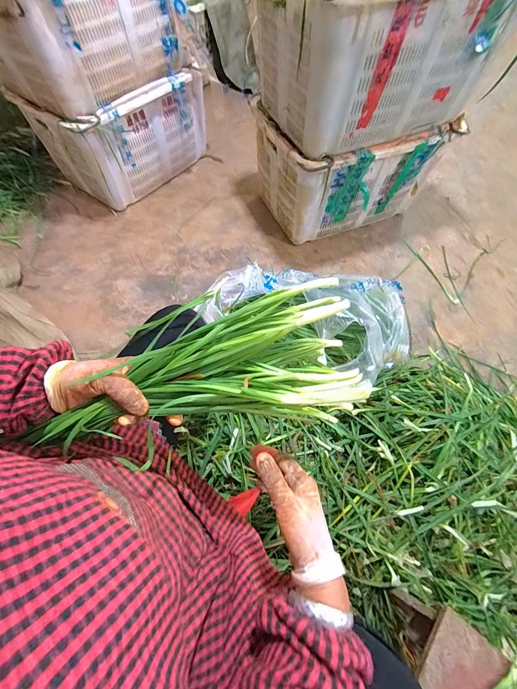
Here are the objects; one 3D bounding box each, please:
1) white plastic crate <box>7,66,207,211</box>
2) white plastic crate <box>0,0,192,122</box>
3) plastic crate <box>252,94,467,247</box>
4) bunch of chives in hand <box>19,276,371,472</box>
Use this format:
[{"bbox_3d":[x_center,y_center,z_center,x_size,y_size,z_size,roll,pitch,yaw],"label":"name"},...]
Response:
[{"bbox_3d":[-0.549,-0.907,1.230,0.340,0.372,0.609,31,65,13],"label":"white plastic crate"},{"bbox_3d":[-0.545,-1.048,0.862,0.332,0.386,0.578,31,65,13],"label":"white plastic crate"},{"bbox_3d":[0.334,-0.713,1.164,0.612,0.389,0.421,-20,65,-13],"label":"plastic crate"},{"bbox_3d":[-0.068,0.047,0.331,0.352,0.104,0.142,-16,63,0],"label":"bunch of chives in hand"}]

